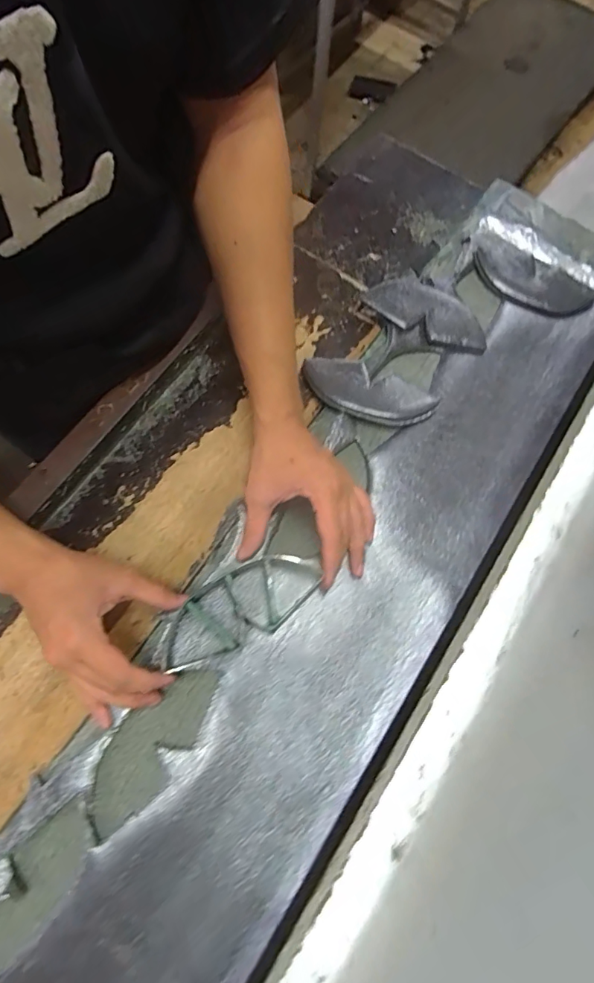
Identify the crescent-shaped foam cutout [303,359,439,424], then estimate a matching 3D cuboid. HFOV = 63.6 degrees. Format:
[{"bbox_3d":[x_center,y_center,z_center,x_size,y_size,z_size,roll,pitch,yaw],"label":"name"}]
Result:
[{"bbox_3d":[0.074,-0.102,0.501,0.138,0.015,0.059,14,73,1],"label":"crescent-shaped foam cutout"}]

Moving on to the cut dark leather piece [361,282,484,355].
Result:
[{"bbox_3d":[0.146,-0.200,0.533,0.140,0.021,0.063,26,73,5],"label":"cut dark leather piece"}]

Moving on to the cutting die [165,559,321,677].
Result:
[{"bbox_3d":[-0.052,0.104,0.429,0.150,0.014,0.062,-28,75,-10],"label":"cutting die"}]

